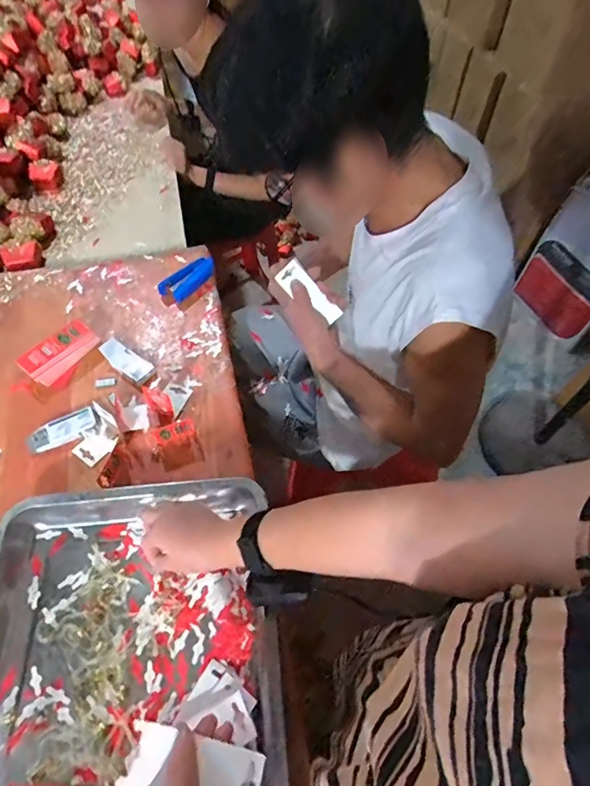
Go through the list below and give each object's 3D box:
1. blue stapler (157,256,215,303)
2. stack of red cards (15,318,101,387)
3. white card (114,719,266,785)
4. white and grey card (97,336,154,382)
[{"bbox_3d":[-0.202,-0.223,0.871,0.059,0.030,0.121,34,61,20],"label":"blue stapler"},{"bbox_3d":[-0.395,-0.070,0.756,0.065,0.030,0.122,31,60,17],"label":"stack of red cards"},{"bbox_3d":[-0.082,0.306,0.366,0.111,0.008,0.044,11,58,7],"label":"white card"},{"bbox_3d":[-0.282,-0.055,0.748,0.088,0.008,0.040,35,73,5],"label":"white and grey card"}]

